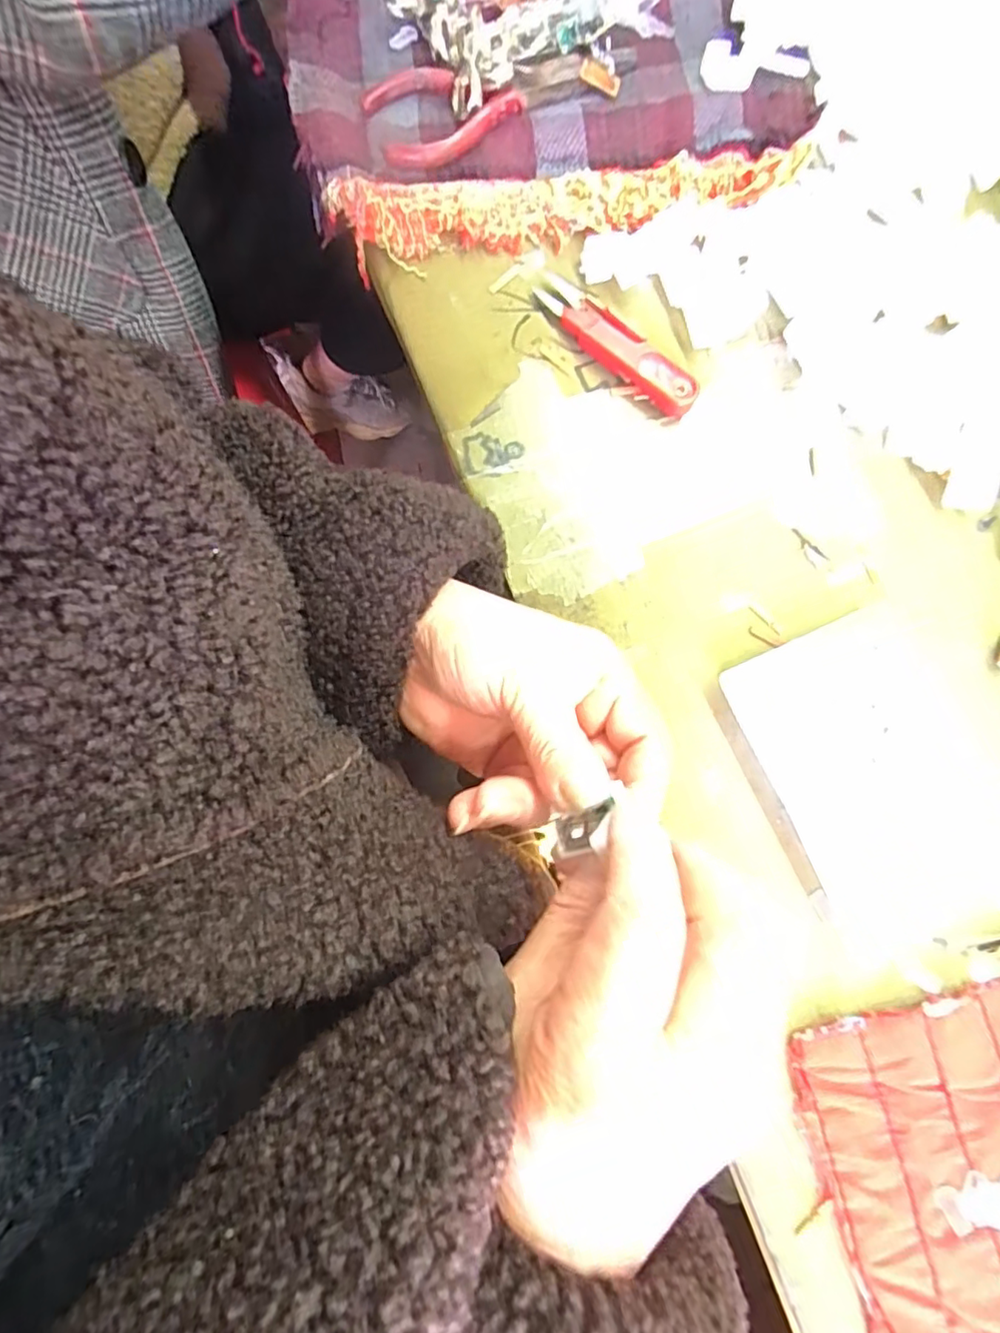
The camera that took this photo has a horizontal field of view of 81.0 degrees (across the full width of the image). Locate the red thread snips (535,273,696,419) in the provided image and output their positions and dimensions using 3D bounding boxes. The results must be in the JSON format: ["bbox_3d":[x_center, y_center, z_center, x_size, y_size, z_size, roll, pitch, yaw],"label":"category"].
[{"bbox_3d":[0.060,-0.173,0.312,0.107,0.011,0.023,43,82,6],"label":"red thread snips"}]

